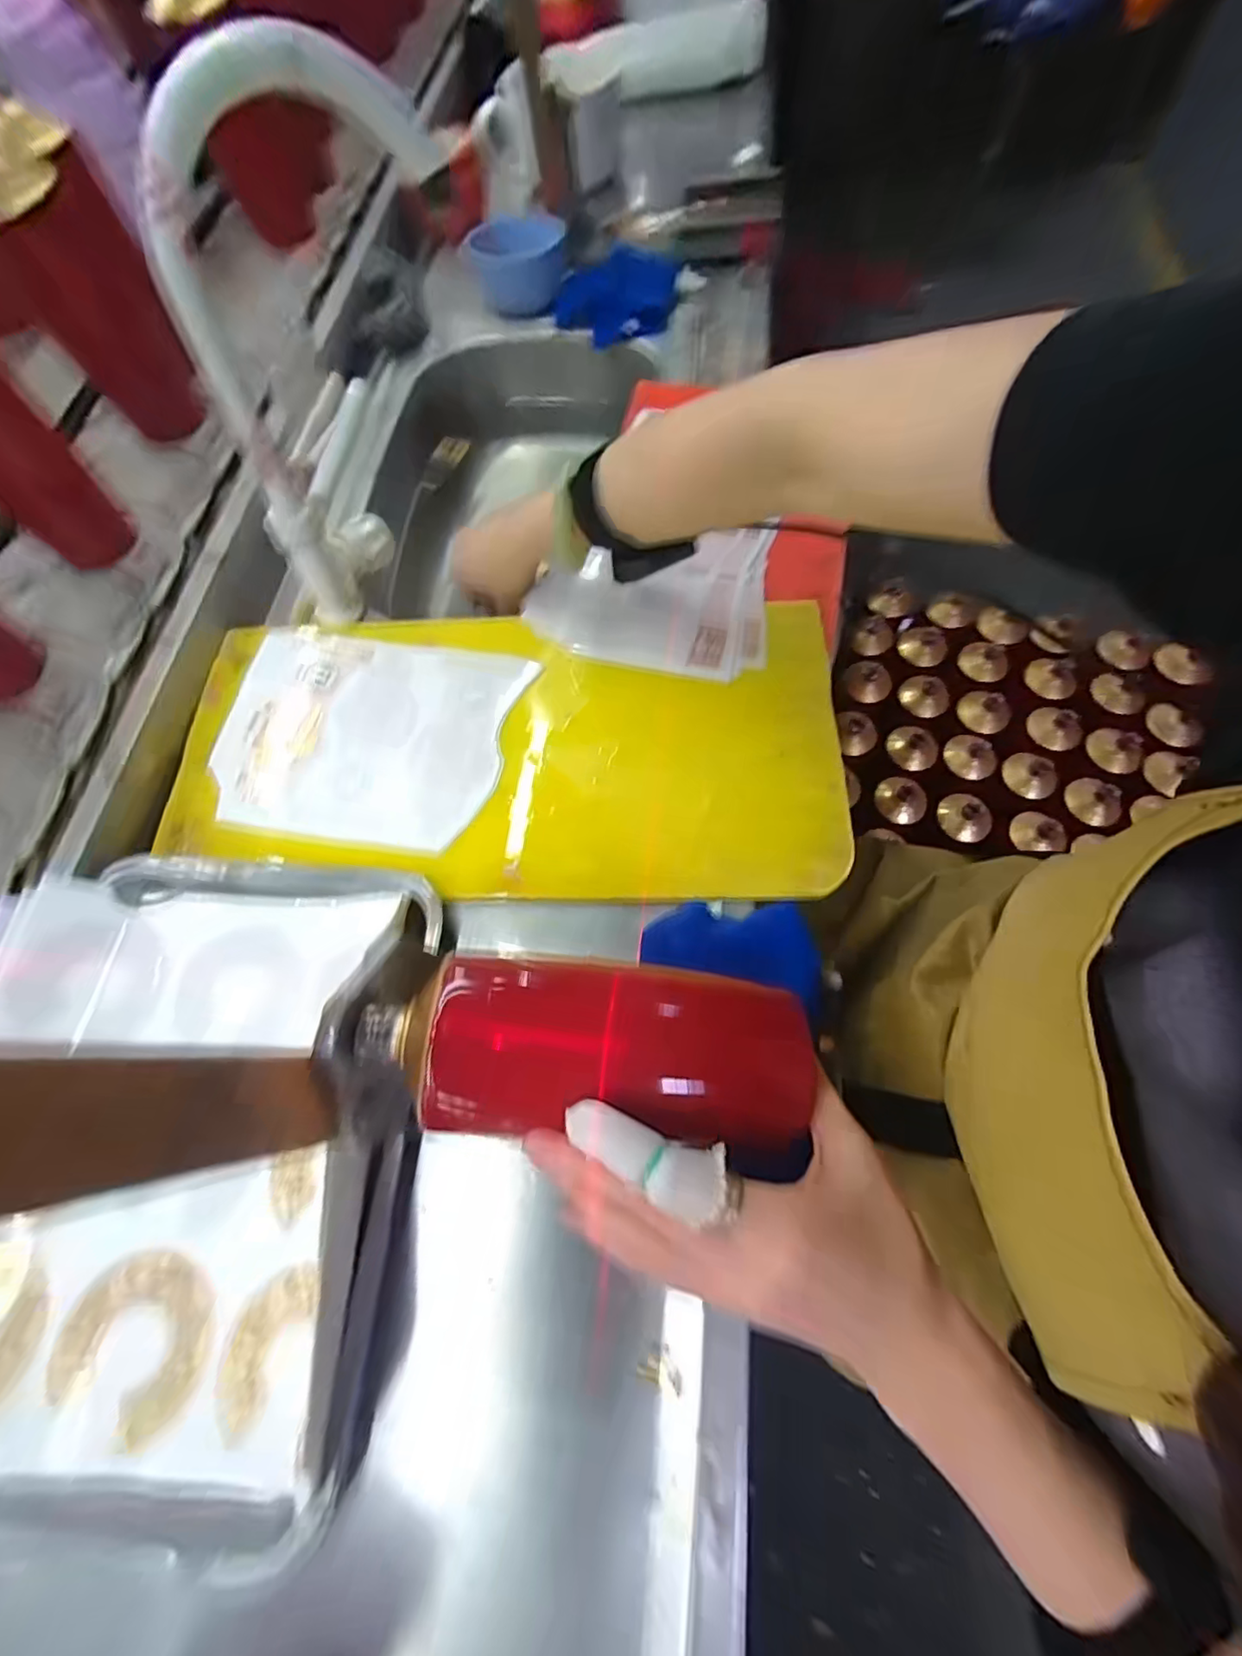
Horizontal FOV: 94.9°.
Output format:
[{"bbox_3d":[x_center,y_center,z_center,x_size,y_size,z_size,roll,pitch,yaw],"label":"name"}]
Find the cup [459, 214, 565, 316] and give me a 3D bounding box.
[{"bbox_3d":[-0.117,-0.639,0.637,0.111,0.053,0.087,-5,68,1],"label":"cup"}]

